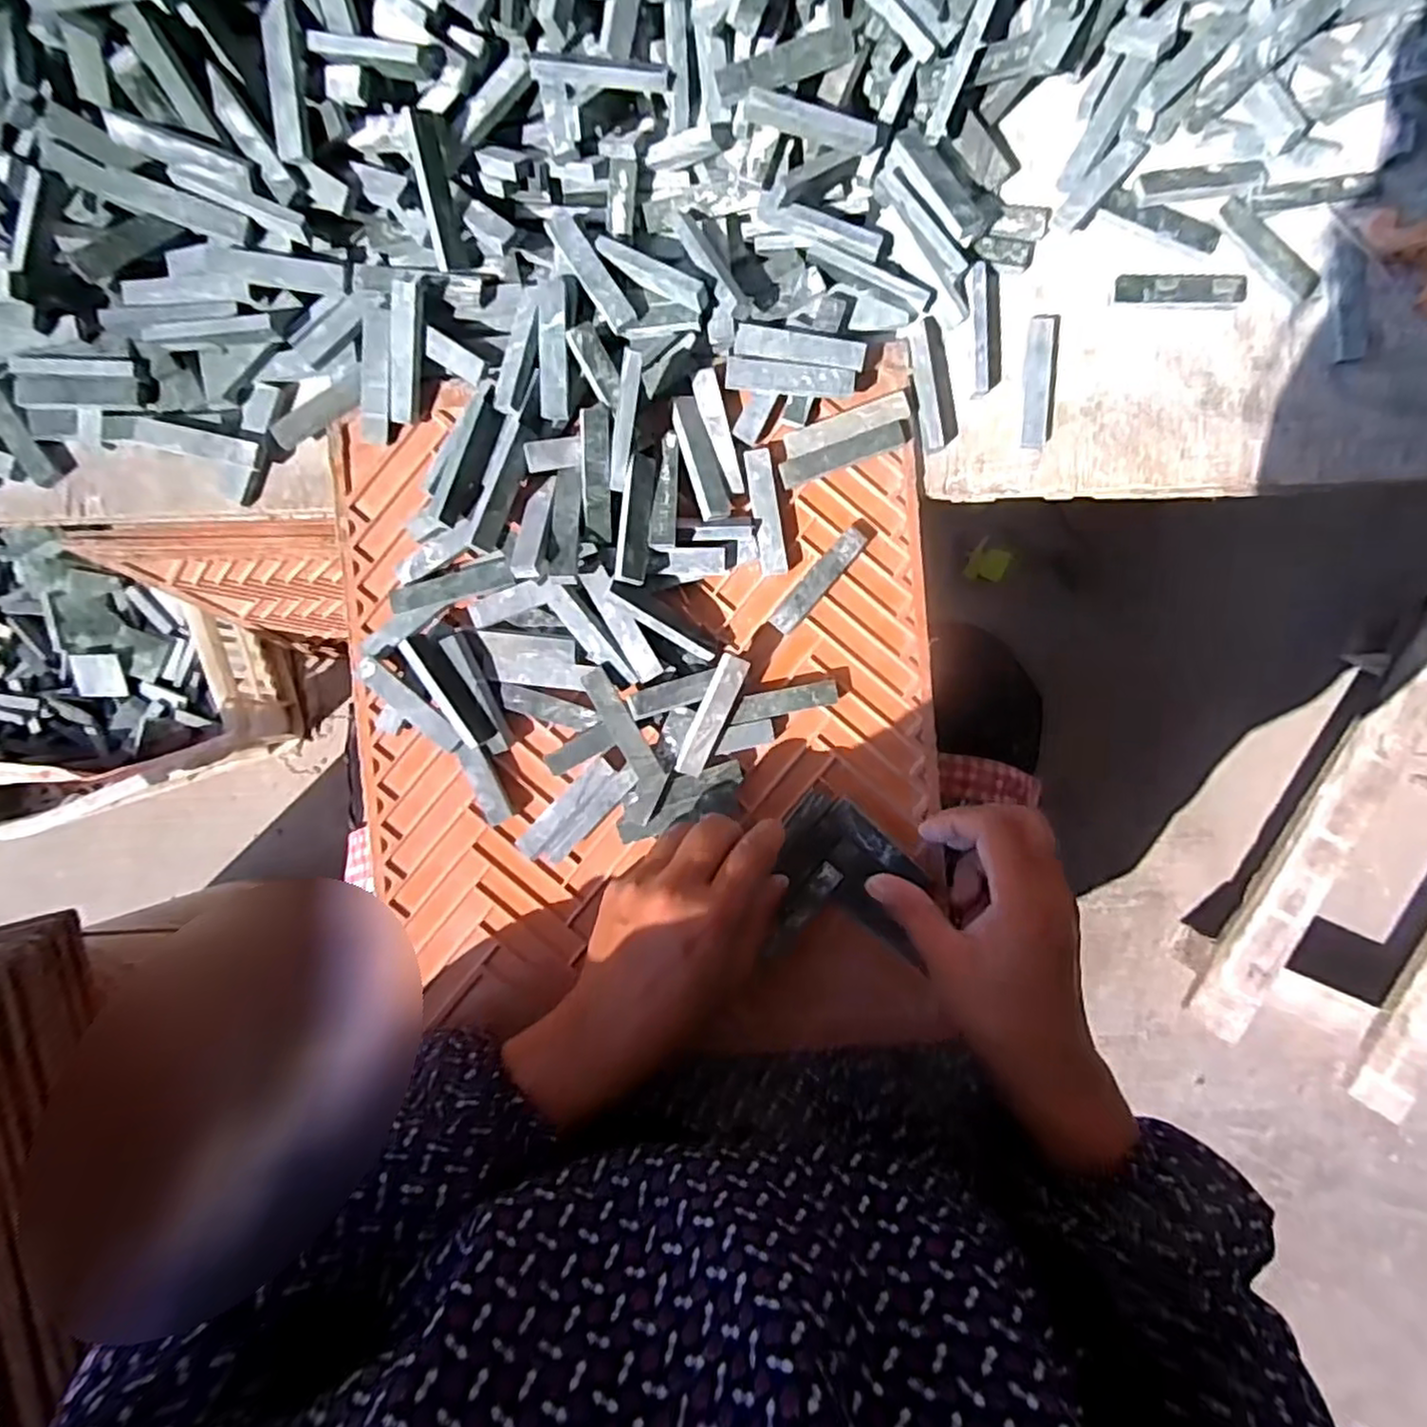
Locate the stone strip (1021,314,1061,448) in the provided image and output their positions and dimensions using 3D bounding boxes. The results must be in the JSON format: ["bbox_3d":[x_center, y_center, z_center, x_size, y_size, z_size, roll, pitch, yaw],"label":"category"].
[{"bbox_3d":[0.162,-0.164,0.353,0.016,0.006,0.064,5,92,1],"label":"stone strip"}]

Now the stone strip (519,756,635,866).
[{"bbox_3d":[-0.071,0.051,0.375,0.024,0.010,0.068,44,92,0],"label":"stone strip"}]

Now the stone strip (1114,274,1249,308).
[{"bbox_3d":[0.233,-0.211,0.355,0.064,0.009,0.014,3,92,1],"label":"stone strip"}]

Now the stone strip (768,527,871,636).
[{"bbox_3d":[0.055,-0.069,0.369,0.014,0.009,0.065,39,92,0],"label":"stone strip"}]

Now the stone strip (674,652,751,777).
[{"bbox_3d":[0.000,0.002,0.361,0.016,0.006,0.064,22,98,-13],"label":"stone strip"}]

